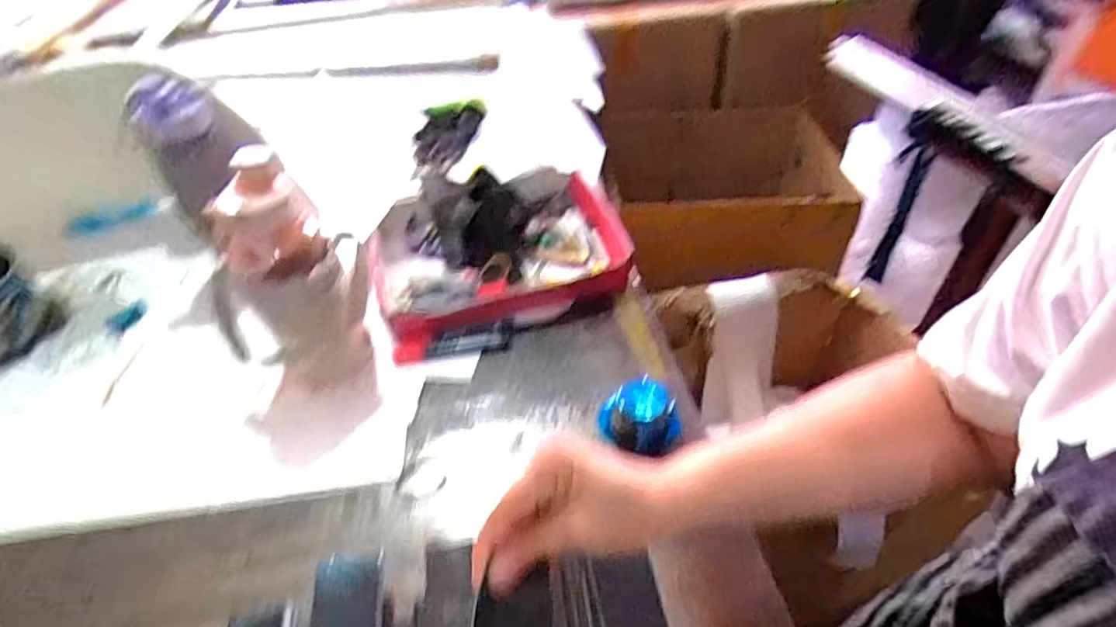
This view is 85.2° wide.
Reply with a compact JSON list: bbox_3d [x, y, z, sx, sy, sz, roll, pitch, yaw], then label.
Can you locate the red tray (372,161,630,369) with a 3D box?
[{"bbox_3d":[-0.078,-0.091,0.810,0.330,0.057,0.277,-16,46,-13],"label":"red tray"}]

